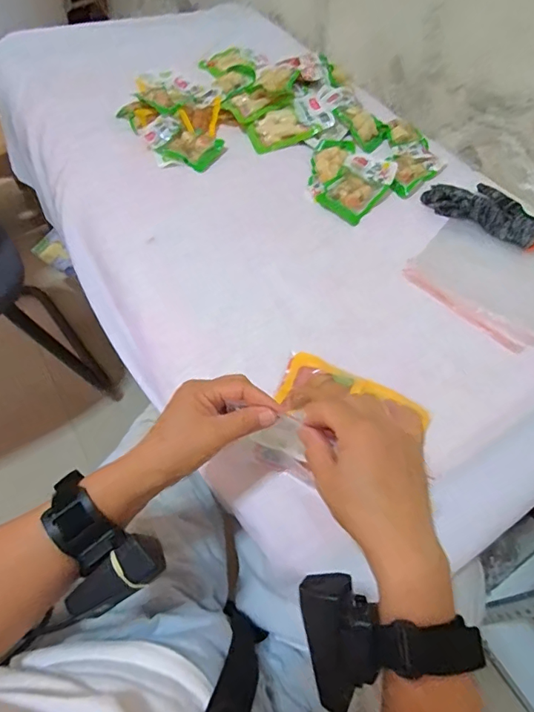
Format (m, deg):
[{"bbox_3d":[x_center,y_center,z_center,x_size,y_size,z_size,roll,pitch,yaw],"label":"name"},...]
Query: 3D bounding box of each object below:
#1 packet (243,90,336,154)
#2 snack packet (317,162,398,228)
[{"bbox_3d":[0.038,-0.387,0.755,0.147,0.013,0.079,-28,75,-5],"label":"packet"},{"bbox_3d":[0.139,-0.254,0.679,0.070,0.023,0.120,35,60,21],"label":"snack packet"}]

